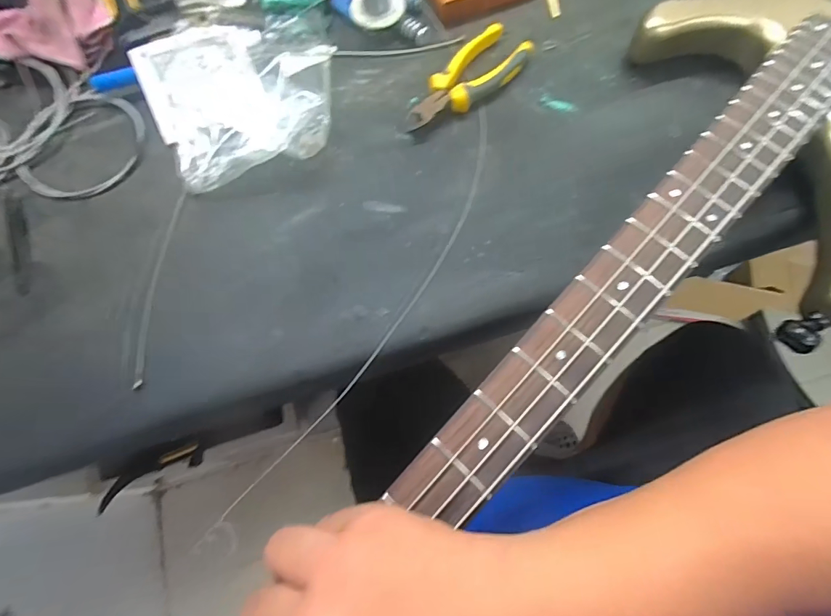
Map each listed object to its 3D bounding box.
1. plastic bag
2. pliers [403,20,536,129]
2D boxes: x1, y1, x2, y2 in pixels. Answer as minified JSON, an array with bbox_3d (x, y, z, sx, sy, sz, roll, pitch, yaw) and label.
[{"bbox_3d":[-0.158,-0.200,0.374,0.166,0.032,0.180,-24,71,-6],"label":"plastic bag"},{"bbox_3d":[0.050,-0.217,0.388,0.052,0.020,0.148,39,76,14],"label":"pliers"}]

